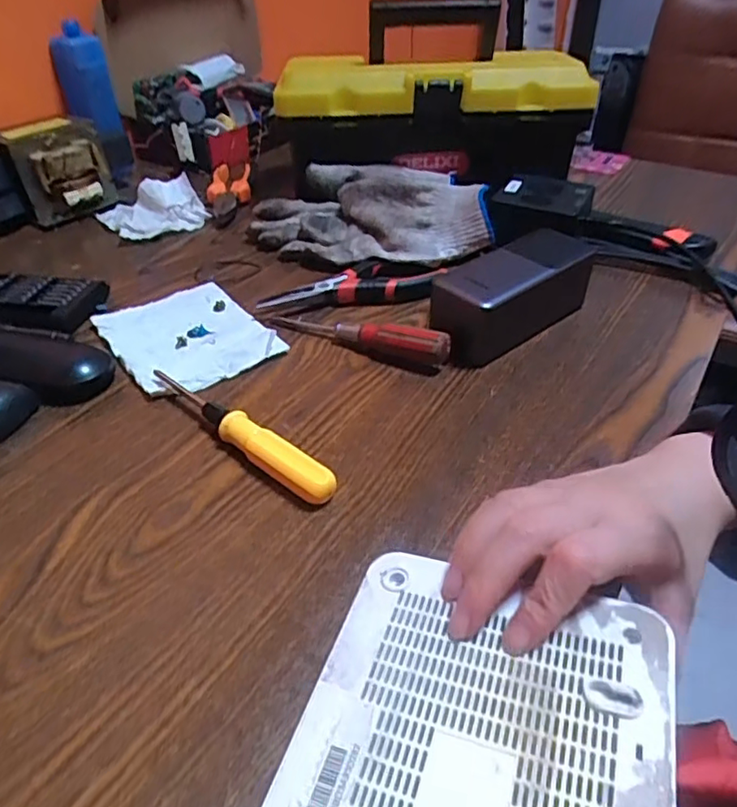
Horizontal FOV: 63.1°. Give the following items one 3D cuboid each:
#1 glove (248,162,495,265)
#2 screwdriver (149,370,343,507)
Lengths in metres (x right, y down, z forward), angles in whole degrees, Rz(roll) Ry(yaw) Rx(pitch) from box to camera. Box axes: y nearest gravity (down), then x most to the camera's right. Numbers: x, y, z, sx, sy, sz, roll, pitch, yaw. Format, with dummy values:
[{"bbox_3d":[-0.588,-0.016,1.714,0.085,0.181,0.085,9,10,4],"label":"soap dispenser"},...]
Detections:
[{"bbox_3d":[-0.003,-0.167,0.541,0.207,0.057,0.122,-2,40,-4],"label":"glove"},{"bbox_3d":[-0.078,0.016,0.358,0.150,0.020,0.022,31,49,31],"label":"screwdriver"}]

